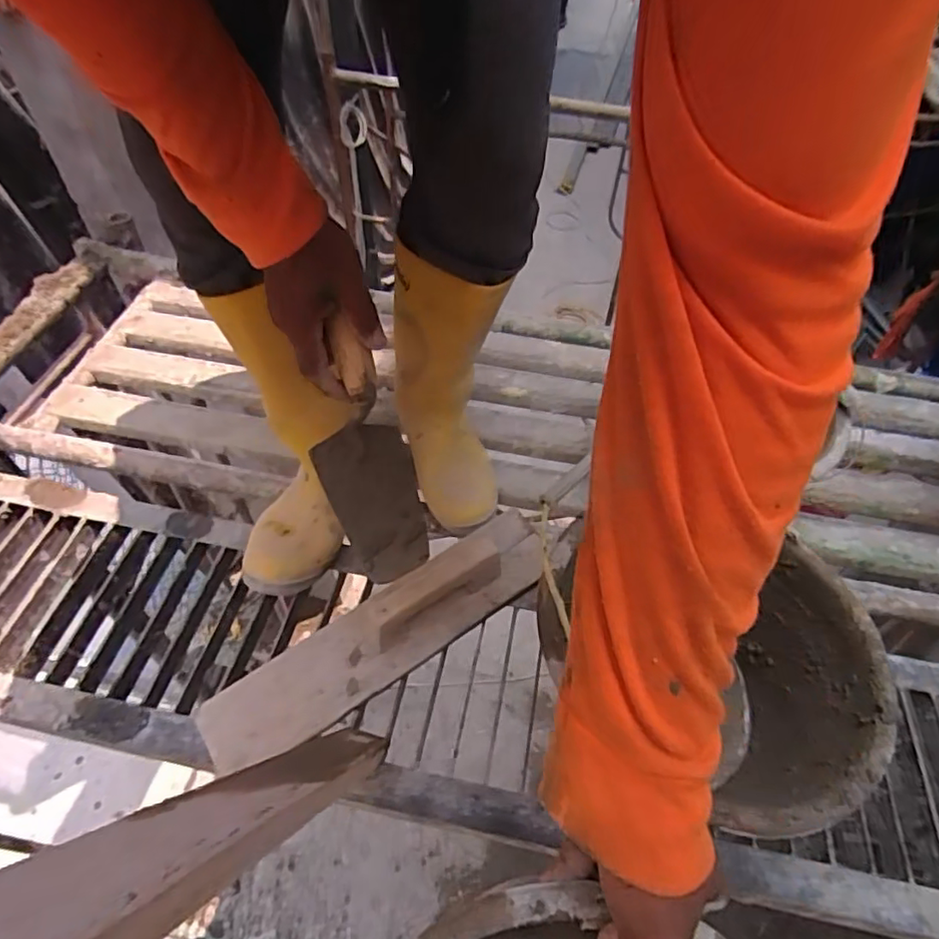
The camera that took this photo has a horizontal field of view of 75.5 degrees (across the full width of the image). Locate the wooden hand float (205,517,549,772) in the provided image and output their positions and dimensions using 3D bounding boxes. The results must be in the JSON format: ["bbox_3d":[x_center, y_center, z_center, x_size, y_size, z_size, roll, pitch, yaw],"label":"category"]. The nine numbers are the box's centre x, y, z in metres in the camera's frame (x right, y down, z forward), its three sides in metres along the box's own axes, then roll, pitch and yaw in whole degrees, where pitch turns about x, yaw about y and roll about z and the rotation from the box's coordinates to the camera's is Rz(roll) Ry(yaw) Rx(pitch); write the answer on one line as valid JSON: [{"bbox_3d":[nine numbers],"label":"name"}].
[{"bbox_3d":[-0.078,0.165,0.668,0.432,0.079,0.096,-29,58,-25],"label":"wooden hand float"}]

